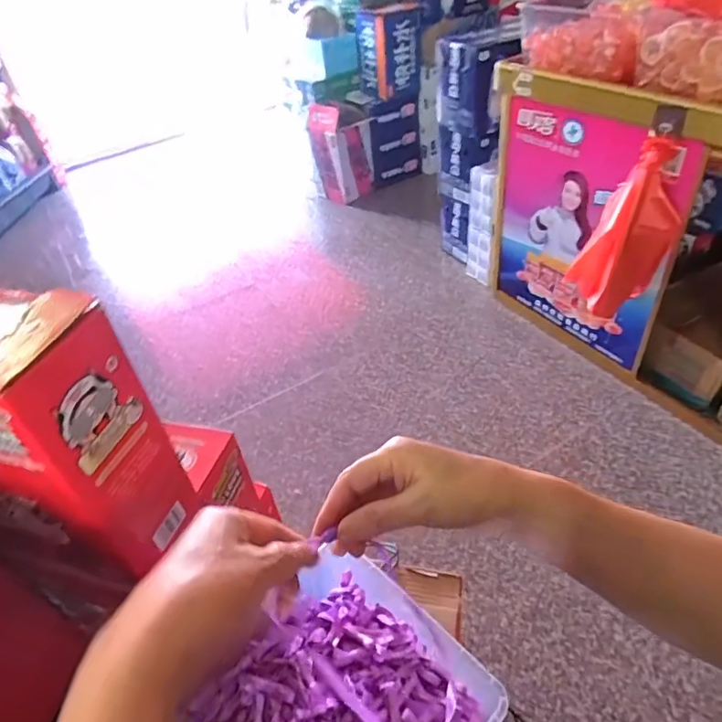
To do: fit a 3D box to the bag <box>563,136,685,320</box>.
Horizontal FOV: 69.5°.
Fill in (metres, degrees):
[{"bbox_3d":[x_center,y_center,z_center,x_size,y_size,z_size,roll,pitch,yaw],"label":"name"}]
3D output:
[{"bbox_3d":[0.597,-0.290,1.171,0.205,0.362,0.157,12,45,20],"label":"bag"}]

